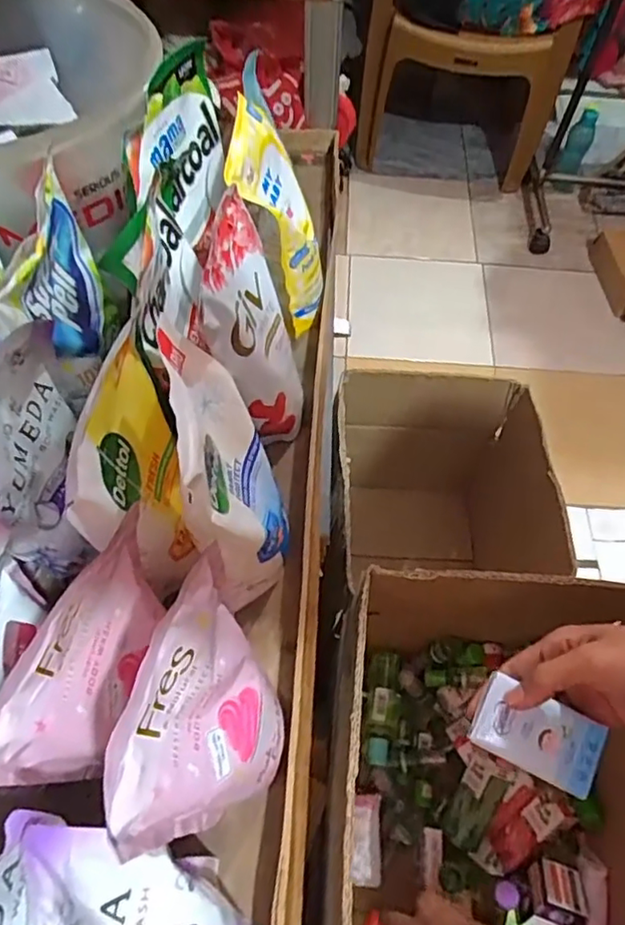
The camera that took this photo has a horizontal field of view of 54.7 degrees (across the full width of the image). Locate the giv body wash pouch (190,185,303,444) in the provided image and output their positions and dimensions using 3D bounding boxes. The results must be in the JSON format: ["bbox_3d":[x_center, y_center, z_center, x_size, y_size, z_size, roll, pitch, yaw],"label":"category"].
[{"bbox_3d":[-0.043,-0.100,0.478,0.065,0.166,0.124,-3,61,-1],"label":"giv body wash pouch"}]

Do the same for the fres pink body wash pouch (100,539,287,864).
[{"bbox_3d":[-0.048,0.133,0.320,0.054,0.144,0.123,14,62,9],"label":"fres pink body wash pouch"}]

